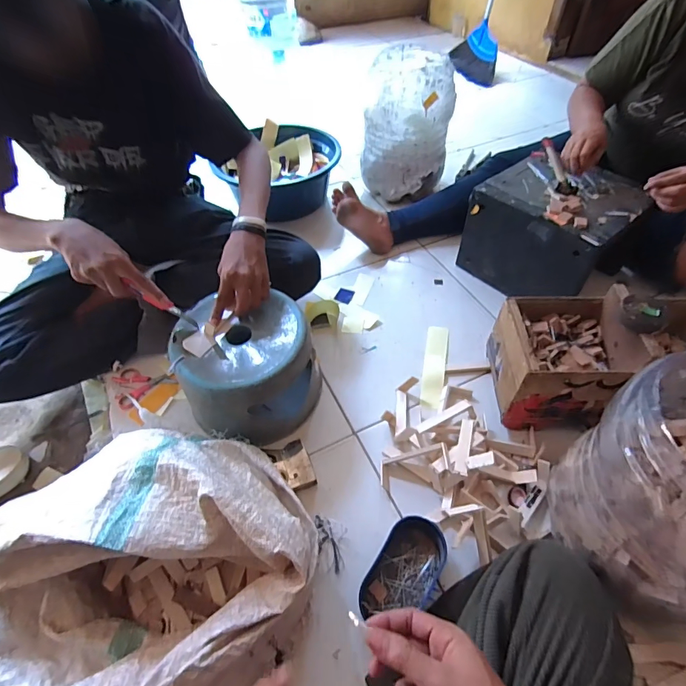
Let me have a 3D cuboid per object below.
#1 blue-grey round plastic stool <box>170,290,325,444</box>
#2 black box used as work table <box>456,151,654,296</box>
[{"bbox_3d":[-0.167,0.044,0.741,0.219,0.178,0.219,-1,50,1],"label":"blue-grey round plastic stool"},{"bbox_3d":[0.450,-0.244,0.919,0.244,0.215,0.270,-35,58,-24],"label":"black box used as work table"}]

